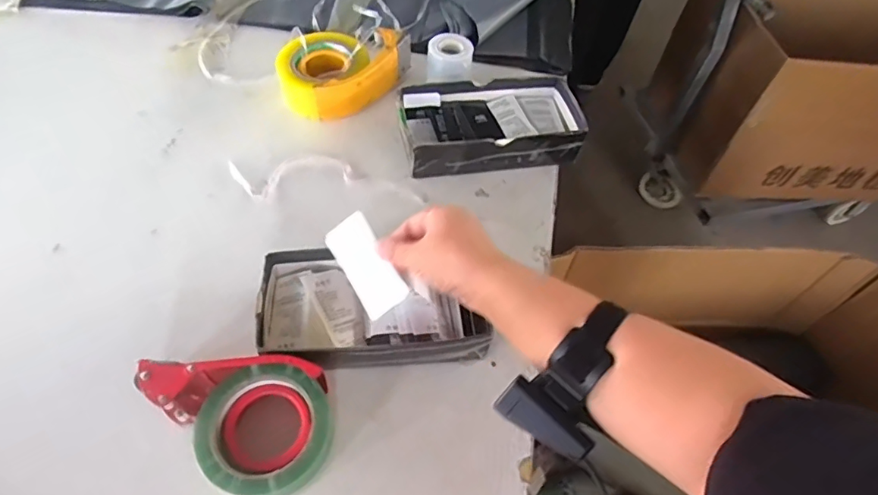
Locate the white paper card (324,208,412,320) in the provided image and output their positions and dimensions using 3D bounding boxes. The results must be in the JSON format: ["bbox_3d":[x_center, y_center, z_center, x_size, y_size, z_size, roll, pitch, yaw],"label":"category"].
[{"bbox_3d":[-0.067,0.016,0.494,0.045,0.005,0.091,-35,81,14],"label":"white paper card"}]

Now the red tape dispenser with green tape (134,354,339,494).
[{"bbox_3d":[-0.161,0.137,0.459,0.116,0.062,0.160,-38,66,-25],"label":"red tape dispenser with green tape"}]

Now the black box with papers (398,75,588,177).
[{"bbox_3d":[0.068,-0.157,0.685,0.226,0.047,0.121,-7,57,-9],"label":"black box with papers"}]

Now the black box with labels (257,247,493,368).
[{"bbox_3d":[-0.064,0.059,0.526,0.209,0.053,0.124,-3,56,-6],"label":"black box with labels"}]

